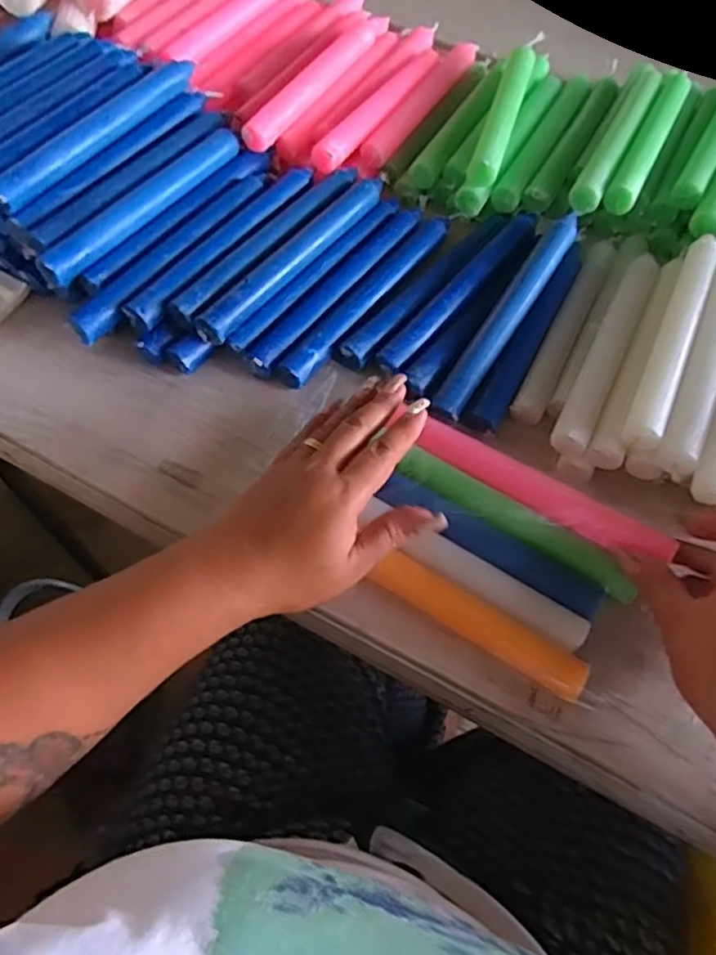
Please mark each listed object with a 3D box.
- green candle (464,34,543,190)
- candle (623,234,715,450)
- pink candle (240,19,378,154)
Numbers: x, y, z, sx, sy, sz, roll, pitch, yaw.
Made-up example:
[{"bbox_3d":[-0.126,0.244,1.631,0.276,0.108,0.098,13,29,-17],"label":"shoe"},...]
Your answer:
[{"bbox_3d":[0.130,-0.320,0.546,0.023,0.025,0.219,17,61,7],"label":"green candle"},{"bbox_3d":[0.213,-0.094,0.432,0.023,0.023,0.193,25,62,11],"label":"candle"},{"bbox_3d":[-0.038,-0.341,0.562,0.025,0.026,0.203,26,63,12],"label":"pink candle"}]

